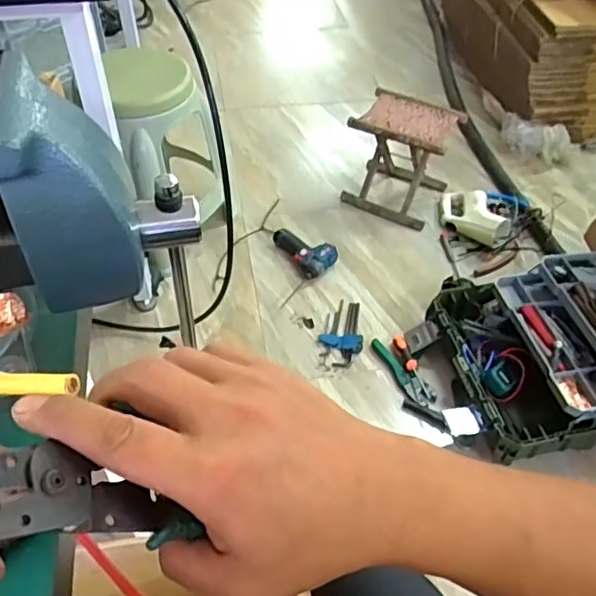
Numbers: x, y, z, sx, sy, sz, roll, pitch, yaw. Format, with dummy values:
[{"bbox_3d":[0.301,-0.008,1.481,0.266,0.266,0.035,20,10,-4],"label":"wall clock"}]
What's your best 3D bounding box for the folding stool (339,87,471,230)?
[{"bbox_3d":[0.299,-0.415,1.812,0.283,0.284,0.270,23,51,18],"label":"folding stool"}]

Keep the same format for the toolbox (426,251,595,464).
[{"bbox_3d":[0.571,0.095,1.394,0.473,0.181,0.488,-11,49,-11],"label":"toolbox"}]

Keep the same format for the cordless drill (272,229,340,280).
[{"bbox_3d":[0.024,-0.133,1.693,0.103,0.078,0.189,-25,53,-22],"label":"cordless drill"}]

